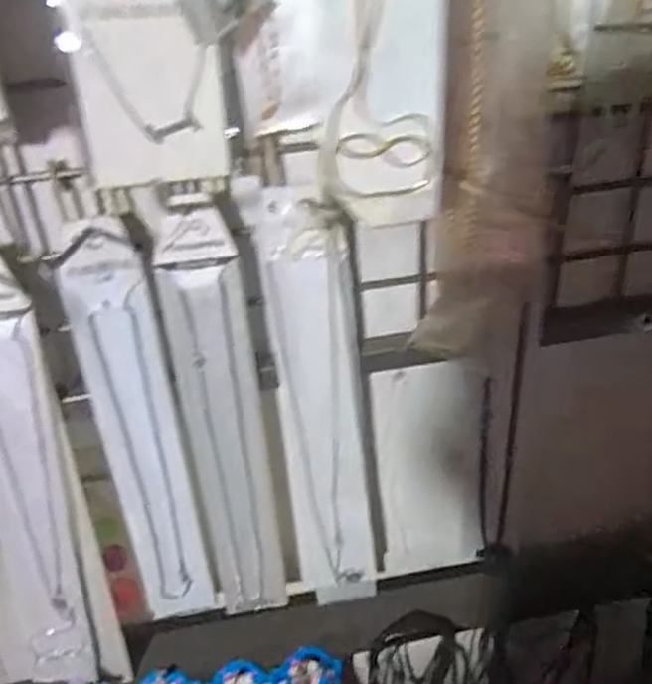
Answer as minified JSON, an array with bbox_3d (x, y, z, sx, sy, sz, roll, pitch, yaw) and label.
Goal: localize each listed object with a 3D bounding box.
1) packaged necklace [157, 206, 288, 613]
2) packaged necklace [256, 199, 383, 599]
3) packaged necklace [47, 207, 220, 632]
[{"bbox_3d":[-0.055,0.057,0.370,0.038,0.266,0.019,-21,34,-26],"label":"packaged necklace"},{"bbox_3d":[-0.001,0.052,0.380,0.049,0.269,0.023,-7,30,-5],"label":"packaged necklace"},{"bbox_3d":[-0.100,0.061,0.366,0.044,0.257,0.015,-5,30,0],"label":"packaged necklace"}]

